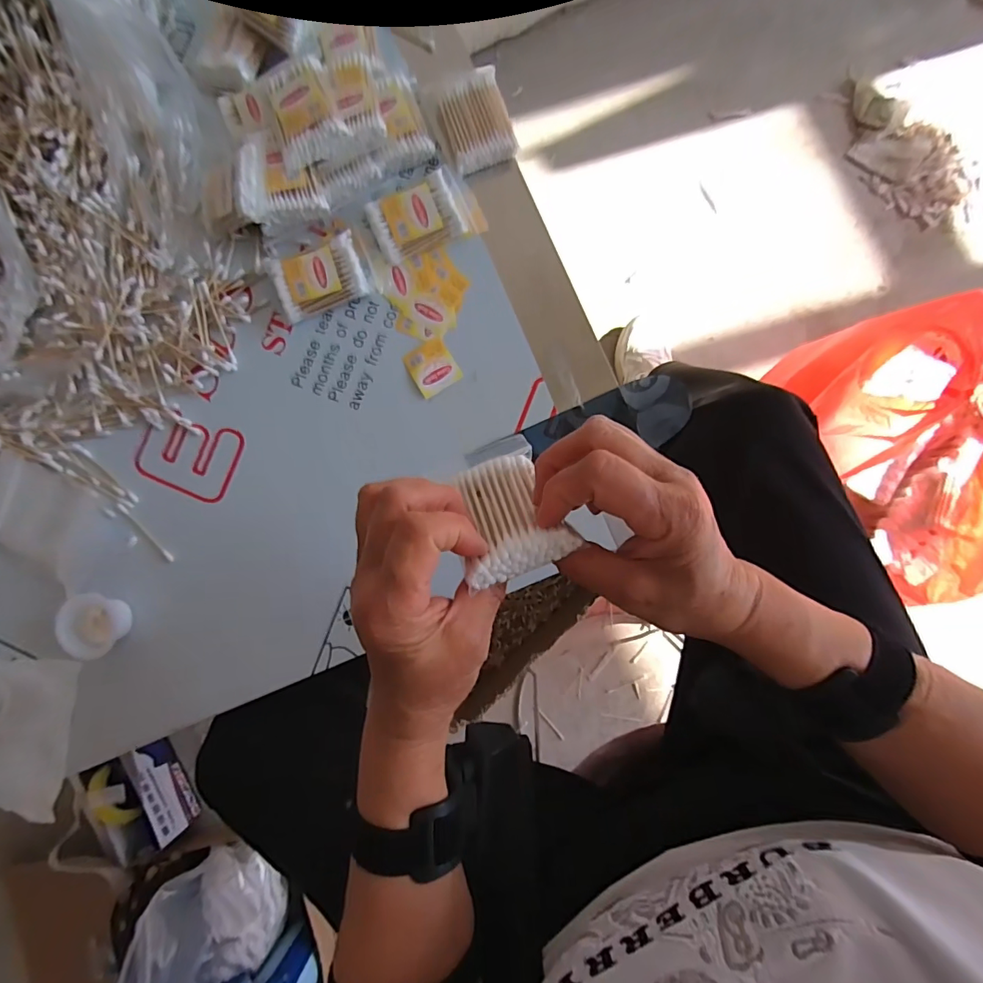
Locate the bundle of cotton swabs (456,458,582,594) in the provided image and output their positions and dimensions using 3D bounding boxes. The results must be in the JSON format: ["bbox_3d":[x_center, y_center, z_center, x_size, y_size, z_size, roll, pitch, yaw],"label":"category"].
[{"bbox_3d":[0.009,0.010,0.255,0.052,0.016,0.075,-19,45,4],"label":"bundle of cotton swabs"}]

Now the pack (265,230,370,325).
[{"bbox_3d":[-0.152,-0.190,0.425,0.077,0.024,0.055,-21,86,4],"label":"pack"}]

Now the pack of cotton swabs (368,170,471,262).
[{"bbox_3d":[-0.065,-0.238,0.421,0.078,0.022,0.053,-26,86,3],"label":"pack of cotton swabs"}]

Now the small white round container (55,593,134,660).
[{"bbox_3d":[-0.350,0.117,0.422,0.047,0.023,0.051,0,87,5],"label":"small white round container"}]

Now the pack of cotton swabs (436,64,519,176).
[{"bbox_3d":[-0.015,-0.328,0.425,0.057,0.017,0.083,-17,86,4],"label":"pack of cotton swabs"}]

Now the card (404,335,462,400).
[{"bbox_3d":[-0.052,-0.111,0.426,0.039,0.004,0.045,-30,85,3],"label":"card"}]

